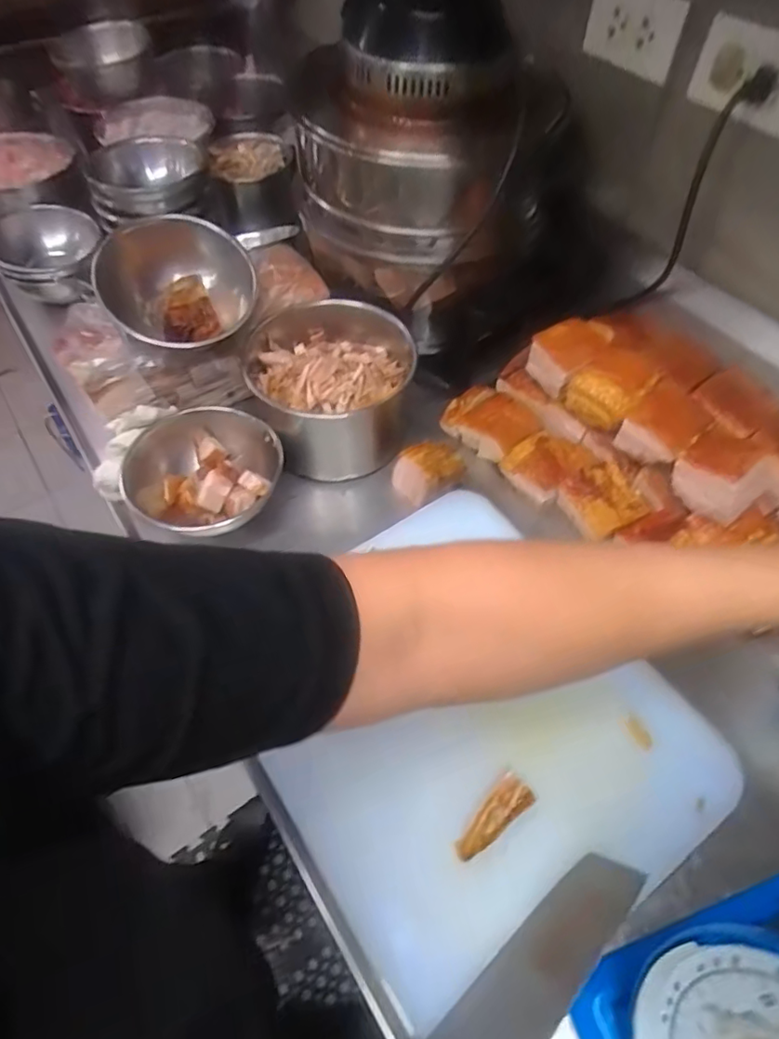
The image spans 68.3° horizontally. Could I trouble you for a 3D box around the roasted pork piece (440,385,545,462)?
[{"bbox_3d":[0.129,-0.119,0.723,0.087,0.031,0.103,-34,63,-20],"label":"roasted pork piece"}]

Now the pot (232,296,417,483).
[{"bbox_3d":[-0.072,-0.159,0.707,0.198,0.116,0.192,0,56,0],"label":"pot"}]

